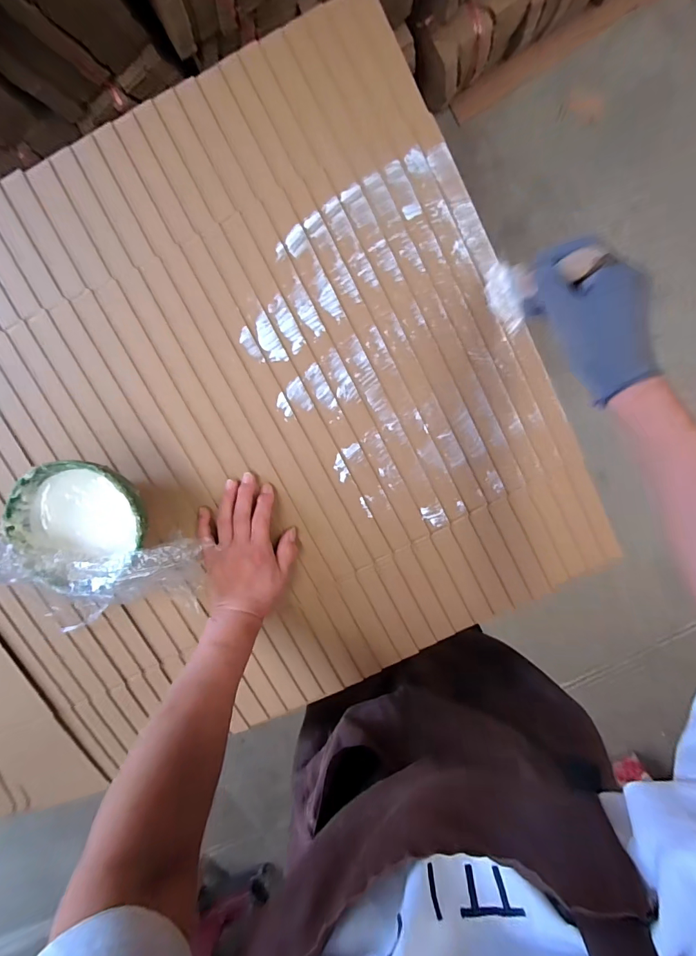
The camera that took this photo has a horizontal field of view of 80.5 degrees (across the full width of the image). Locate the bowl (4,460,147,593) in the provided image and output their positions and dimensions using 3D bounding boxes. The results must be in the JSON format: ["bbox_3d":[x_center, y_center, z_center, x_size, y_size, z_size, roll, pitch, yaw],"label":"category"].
[{"bbox_3d":[-0.272,0.043,0.443,0.125,0.079,0.126,0,99,-2],"label":"bowl"}]

